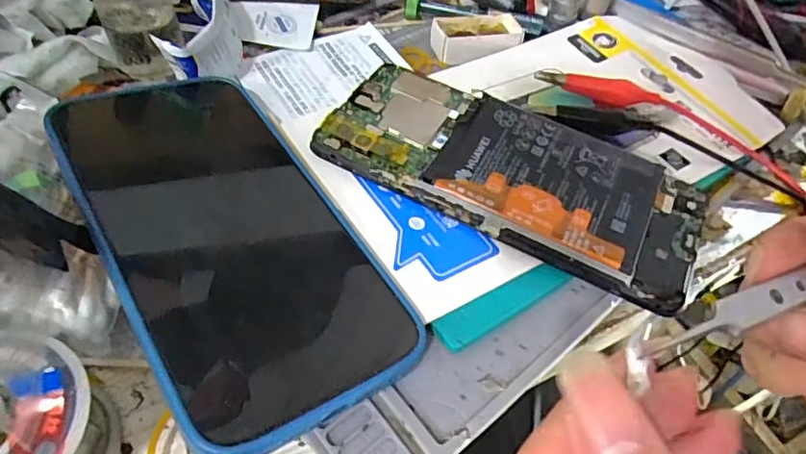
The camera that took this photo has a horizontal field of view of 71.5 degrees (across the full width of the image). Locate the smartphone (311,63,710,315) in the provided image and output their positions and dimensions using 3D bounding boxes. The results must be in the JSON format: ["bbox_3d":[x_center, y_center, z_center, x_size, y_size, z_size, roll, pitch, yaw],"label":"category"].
[{"bbox_3d":[0.049,-0.031,0.243,0.159,0.012,0.081,24,51,14],"label":"smartphone"}]

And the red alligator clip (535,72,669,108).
[{"bbox_3d":[0.099,-0.070,0.282,0.063,0.011,0.008,18,50,9],"label":"red alligator clip"}]

